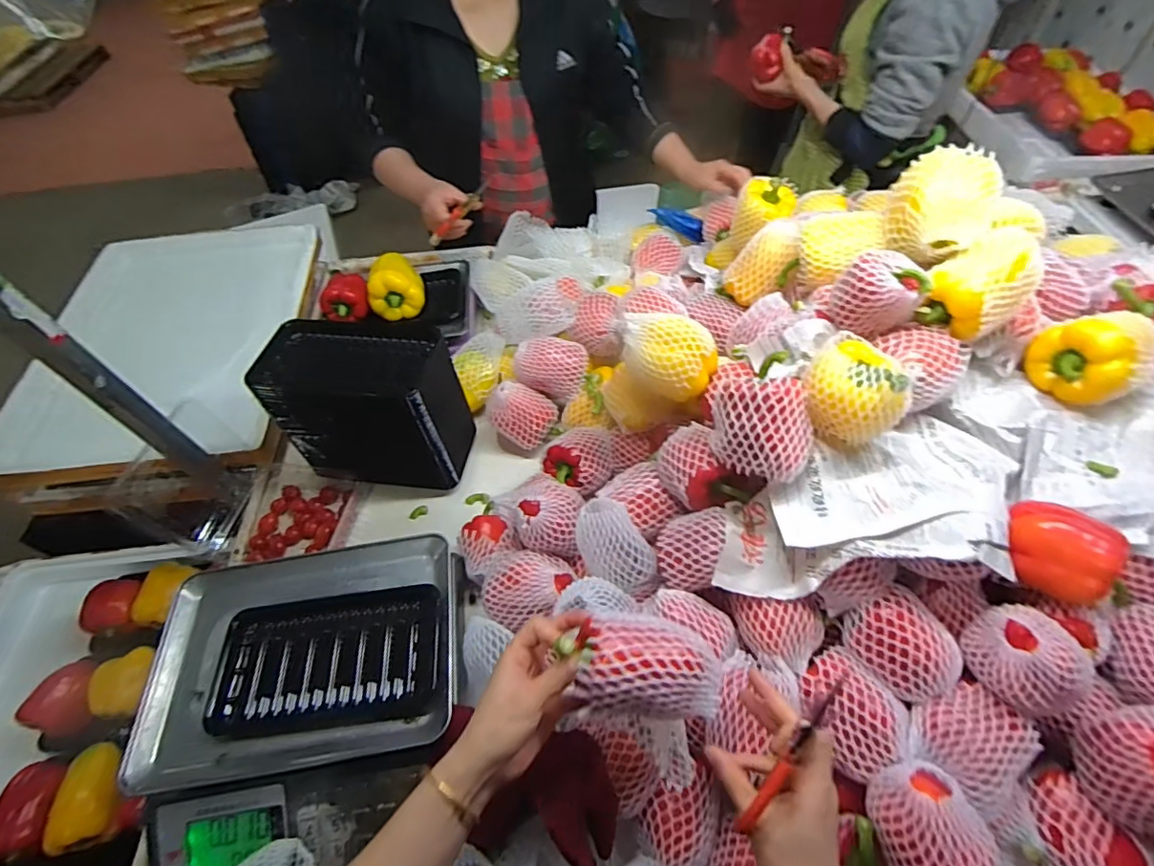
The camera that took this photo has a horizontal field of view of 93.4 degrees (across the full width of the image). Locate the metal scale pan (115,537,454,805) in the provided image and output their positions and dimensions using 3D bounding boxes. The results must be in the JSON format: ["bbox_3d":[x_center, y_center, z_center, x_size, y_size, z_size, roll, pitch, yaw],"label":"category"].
[{"bbox_3d":[-0.300,0.238,0.606,0.318,0.038,0.234,-10,54,-2],"label":"metal scale pan"}]

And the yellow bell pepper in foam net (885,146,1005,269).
[{"bbox_3d":[0.418,-0.267,0.623,0.113,0.087,0.112,-39,60,-20],"label":"yellow bell pepper in foam net"}]

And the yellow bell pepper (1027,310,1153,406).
[{"bbox_3d":[0.578,-0.084,0.615,0.089,0.087,0.103,-34,59,-18],"label":"yellow bell pepper"}]

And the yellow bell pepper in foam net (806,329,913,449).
[{"bbox_3d":[0.294,-0.046,0.577,0.098,0.094,0.092,-3,55,4],"label":"yellow bell pepper in foam net"}]

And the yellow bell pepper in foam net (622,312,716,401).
[{"bbox_3d":[0.115,-0.099,0.683,0.120,0.074,0.079,7,56,10],"label":"yellow bell pepper in foam net"}]

